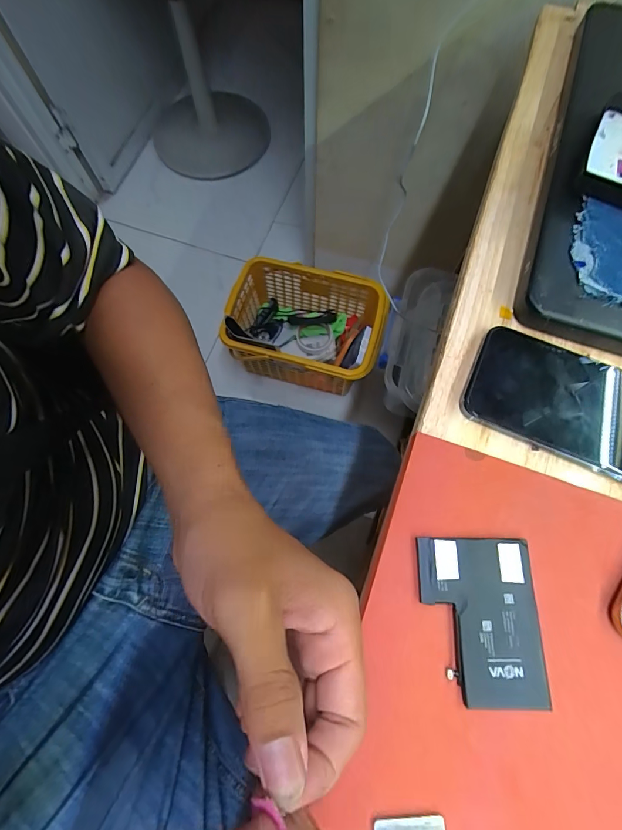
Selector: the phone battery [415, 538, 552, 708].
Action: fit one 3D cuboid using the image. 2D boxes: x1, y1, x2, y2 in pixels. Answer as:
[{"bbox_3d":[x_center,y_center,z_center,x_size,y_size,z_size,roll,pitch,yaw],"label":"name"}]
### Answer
[{"bbox_3d":[0.098,0.118,0.223,0.066,0.004,0.087,0,71,3],"label":"phone battery"}]

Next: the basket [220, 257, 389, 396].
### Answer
[{"bbox_3d":[-0.010,-0.212,0.995,0.357,0.246,0.259,12,72,4],"label":"basket"}]

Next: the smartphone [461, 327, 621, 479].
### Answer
[{"bbox_3d":[0.188,-0.005,0.258,0.154,0.011,0.072,24,74,10],"label":"smartphone"}]

